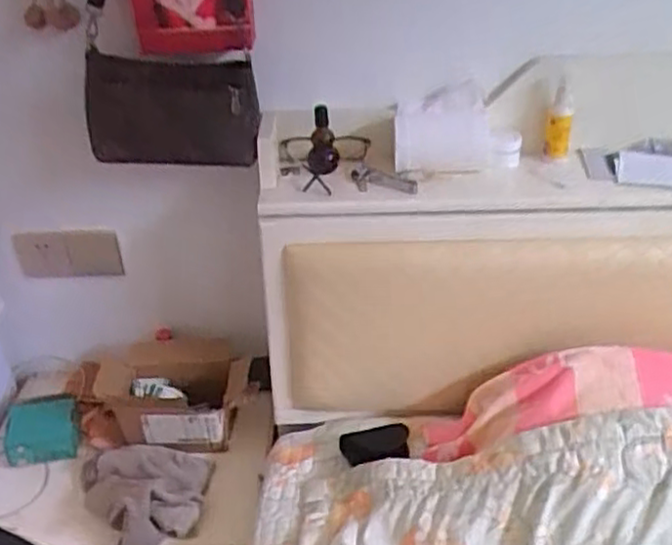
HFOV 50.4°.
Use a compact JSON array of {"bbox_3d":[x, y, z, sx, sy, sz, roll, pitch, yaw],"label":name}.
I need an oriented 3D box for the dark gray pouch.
[{"bbox_3d":[-0.227,-0.218,0.982,0.232,0.145,0.036,7,21,8],"label":"dark gray pouch"}]

